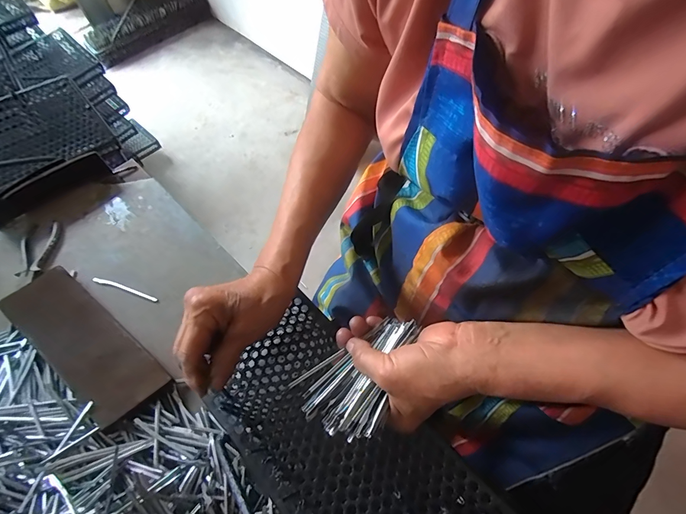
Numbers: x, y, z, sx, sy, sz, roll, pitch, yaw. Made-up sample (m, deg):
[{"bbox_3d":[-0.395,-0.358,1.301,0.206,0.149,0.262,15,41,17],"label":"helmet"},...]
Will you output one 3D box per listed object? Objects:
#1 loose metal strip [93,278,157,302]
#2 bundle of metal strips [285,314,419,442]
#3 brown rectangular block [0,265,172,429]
[{"bbox_3d":[-0.311,0.044,0.504,0.103,0.004,0.008,15,61,11],"label":"loose metal strip"},{"bbox_3d":[0.021,0.102,0.305,0.118,0.024,0.071,-32,63,-15],"label":"bundle of metal strips"},{"bbox_3d":[-0.334,0.107,0.453,0.247,0.028,0.081,33,66,20],"label":"brown rectangular block"}]

